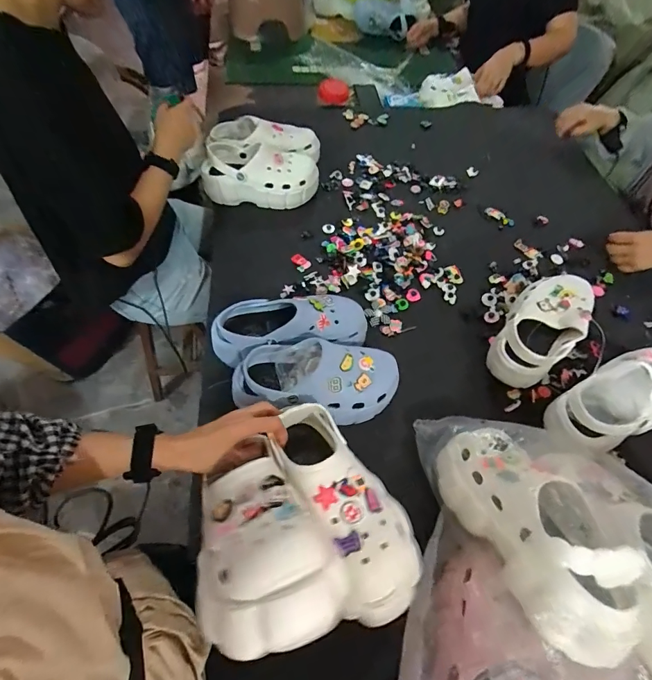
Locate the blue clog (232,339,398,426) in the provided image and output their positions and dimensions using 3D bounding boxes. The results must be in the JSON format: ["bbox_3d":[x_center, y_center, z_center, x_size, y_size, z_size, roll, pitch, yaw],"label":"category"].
[{"bbox_3d":[-0.016,0.068,0.605,0.246,0.101,0.103,1,58,-3],"label":"blue clog"}]

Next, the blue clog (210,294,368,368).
[{"bbox_3d":[-0.059,-0.017,0.653,0.249,0.090,0.108,-2,58,-5],"label":"blue clog"}]

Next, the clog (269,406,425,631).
[{"bbox_3d":[0.016,0.176,0.472,0.108,0.092,0.258,-20,41,-16],"label":"clog"}]

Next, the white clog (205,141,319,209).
[{"bbox_3d":[-0.145,-0.364,0.871,0.252,0.100,0.104,-2,58,-5],"label":"white clog"}]

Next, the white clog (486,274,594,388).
[{"bbox_3d":[0.369,-0.017,0.689,0.110,0.088,0.241,33,62,16],"label":"white clog"}]

